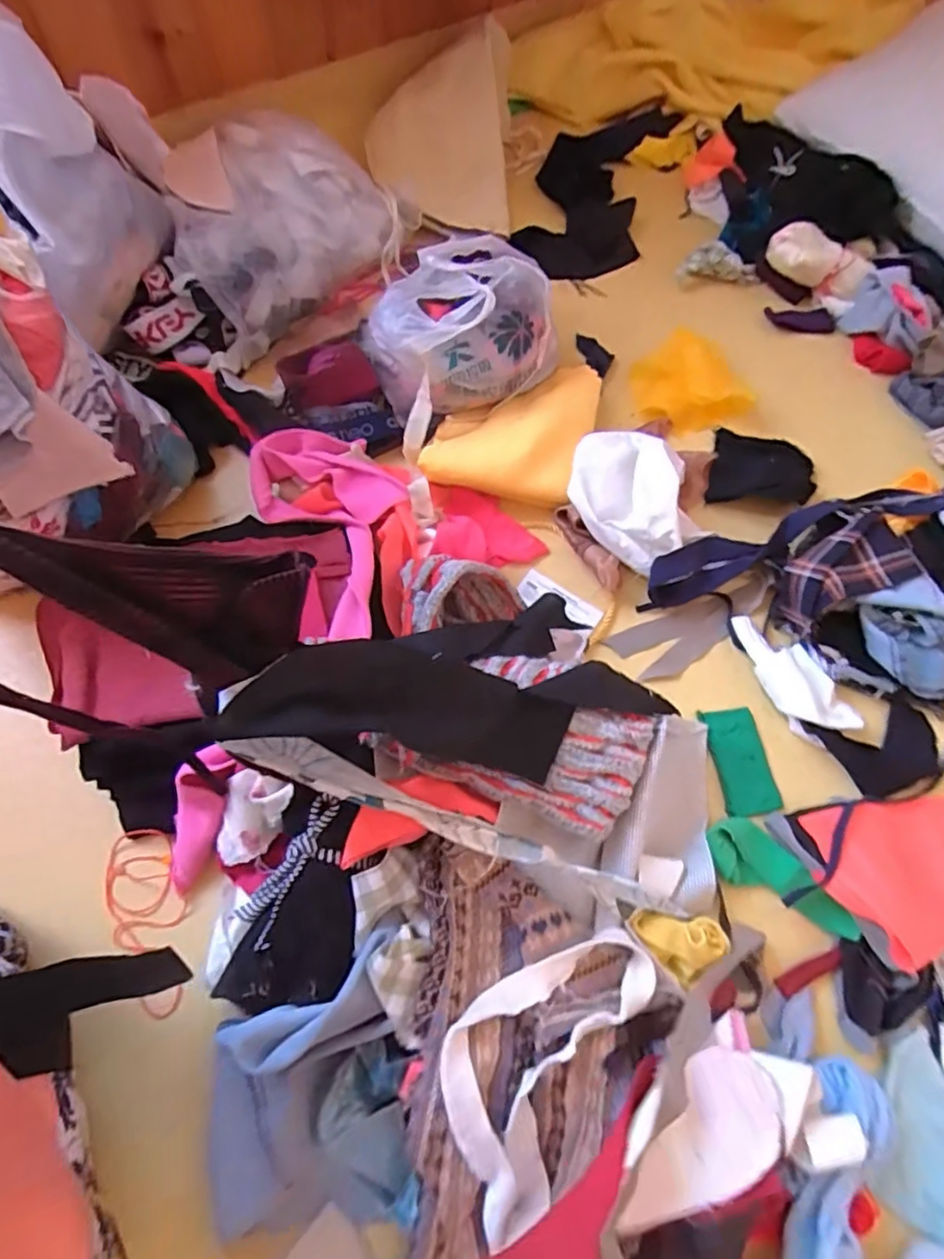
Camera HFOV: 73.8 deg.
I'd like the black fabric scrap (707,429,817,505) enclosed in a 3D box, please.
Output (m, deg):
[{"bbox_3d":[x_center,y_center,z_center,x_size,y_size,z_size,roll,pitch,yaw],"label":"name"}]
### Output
[{"bbox_3d":[0.350,-0.195,0.764,0.120,0.018,0.103,9,66,0],"label":"black fabric scrap"}]

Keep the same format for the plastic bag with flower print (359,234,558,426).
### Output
[{"bbox_3d":[-0.014,-0.367,0.738,0.208,0.117,0.183,-25,70,-13],"label":"plastic bag with flower print"}]

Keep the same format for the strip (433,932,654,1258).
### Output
[{"bbox_3d":[0.044,0.305,0.457,0.114,0.051,0.206,31,69,10],"label":"strip"}]

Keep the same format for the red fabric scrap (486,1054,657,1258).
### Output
[{"bbox_3d":[0.071,0.325,0.368,0.173,0.049,0.028,-26,69,-38],"label":"red fabric scrap"}]

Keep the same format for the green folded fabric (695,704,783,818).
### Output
[{"bbox_3d":[0.262,0.128,0.616,0.054,0.011,0.102,-6,67,-6],"label":"green folded fabric"}]

